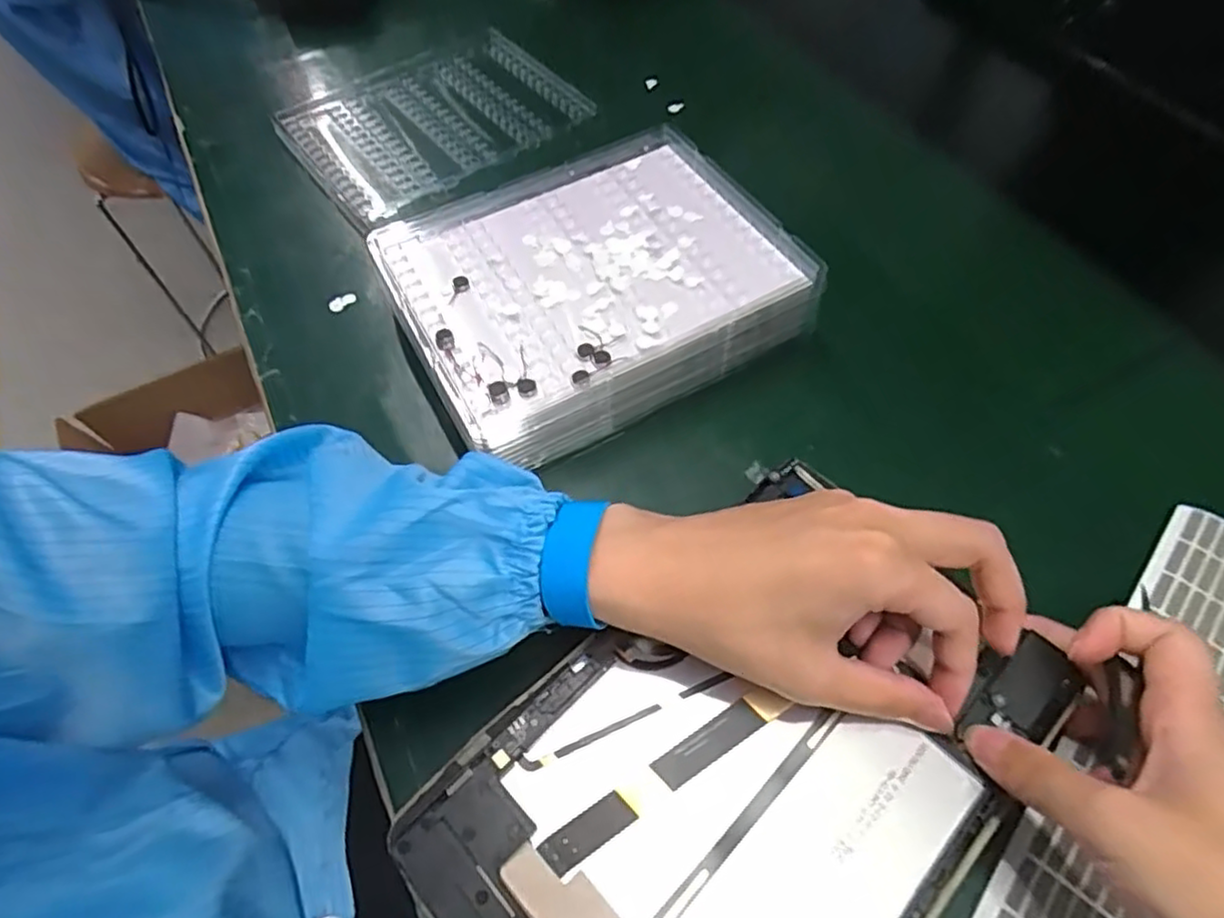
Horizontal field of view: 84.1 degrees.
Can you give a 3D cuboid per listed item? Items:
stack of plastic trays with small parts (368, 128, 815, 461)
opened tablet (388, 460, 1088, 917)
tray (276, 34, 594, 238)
[{"bbox_3d":[-0.015,-0.103,0.414,0.228,0.050,0.179,-25,60,-13],"label":"stack of plastic trays with small parts"},{"bbox_3d":[0.051,0.119,0.265,0.236,0.008,0.155,-38,64,-20],"label":"opened tablet"},{"bbox_3d":[-0.148,-0.283,0.561,0.216,0.018,0.176,-35,63,-18],"label":"tray"}]

